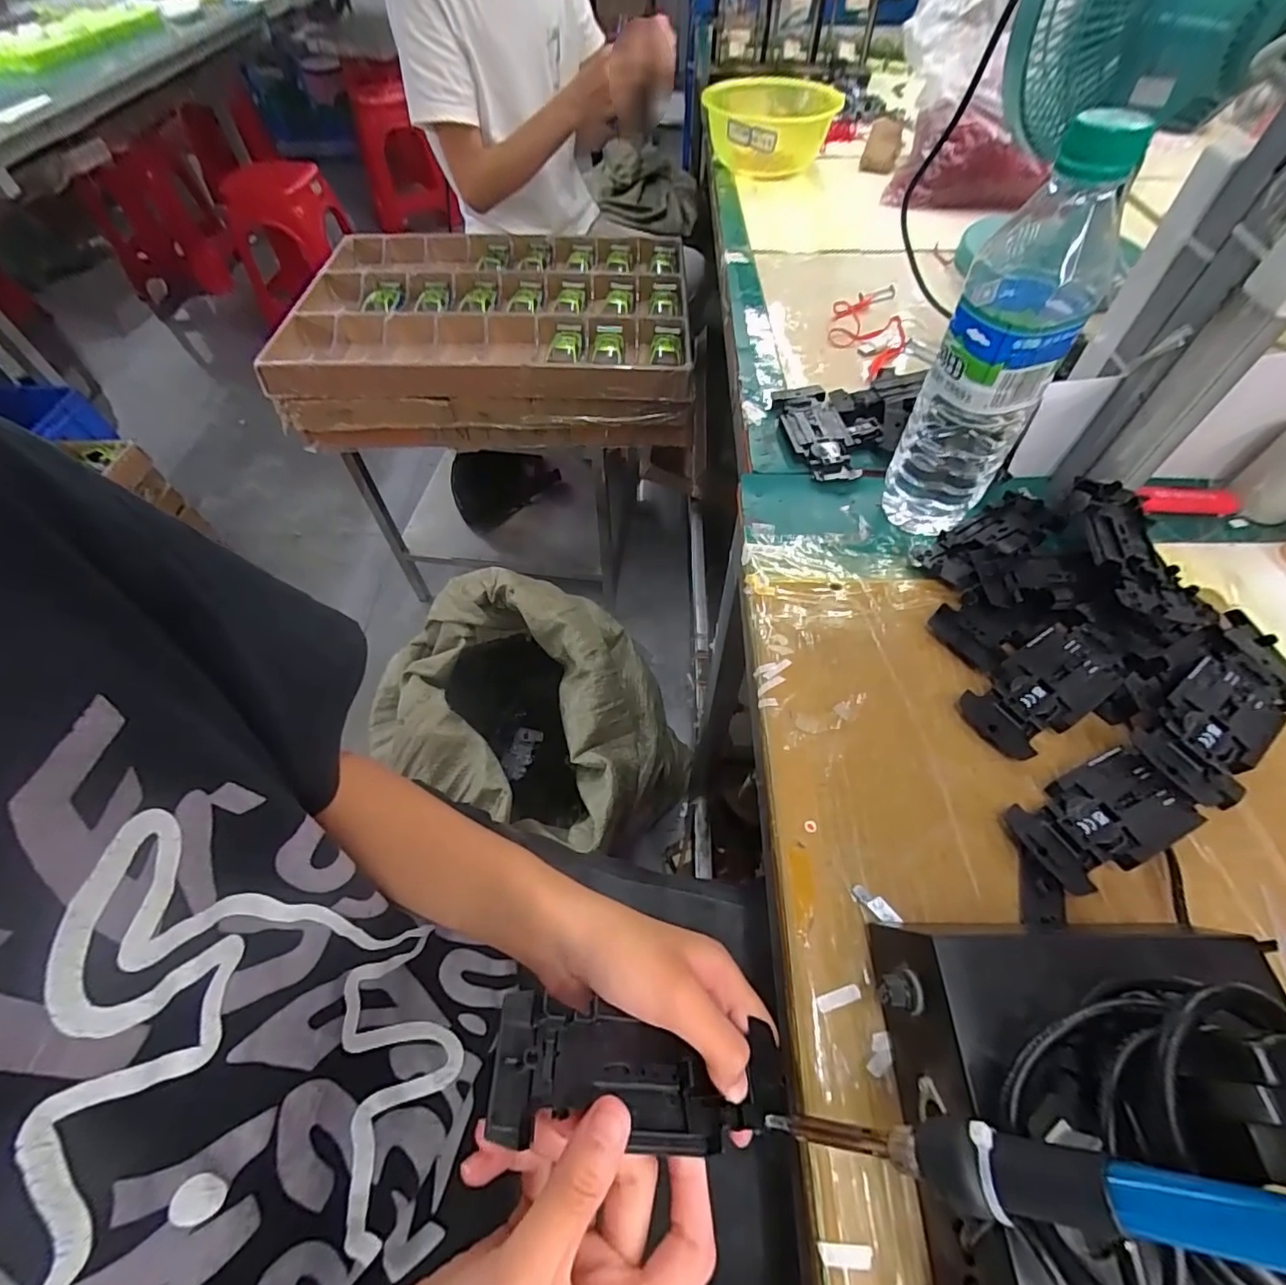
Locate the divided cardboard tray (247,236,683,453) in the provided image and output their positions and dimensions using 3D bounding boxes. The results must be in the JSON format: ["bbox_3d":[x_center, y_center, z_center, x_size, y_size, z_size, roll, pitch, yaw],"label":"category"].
[{"bbox_3d":[-0.241,-0.524,0.977,0.627,0.165,0.429,-1,56,0],"label":"divided cardboard tray"}]

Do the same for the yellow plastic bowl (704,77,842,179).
[{"bbox_3d":[0.190,-0.761,0.822,0.179,0.081,0.243,21,58,14],"label":"yellow plastic bowl"}]

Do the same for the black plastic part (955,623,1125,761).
[{"bbox_3d":[0.237,0.026,0.329,0.105,0.016,0.047,-32,61,-19],"label":"black plastic part"}]

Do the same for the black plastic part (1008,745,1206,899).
[{"bbox_3d":[0.233,0.090,0.285,0.087,0.017,0.047,-21,58,-13],"label":"black plastic part"}]

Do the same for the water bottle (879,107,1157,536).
[{"bbox_3d":[0.209,-0.162,0.335,0.066,0.221,0.063,25,60,17],"label":"water bottle"}]

